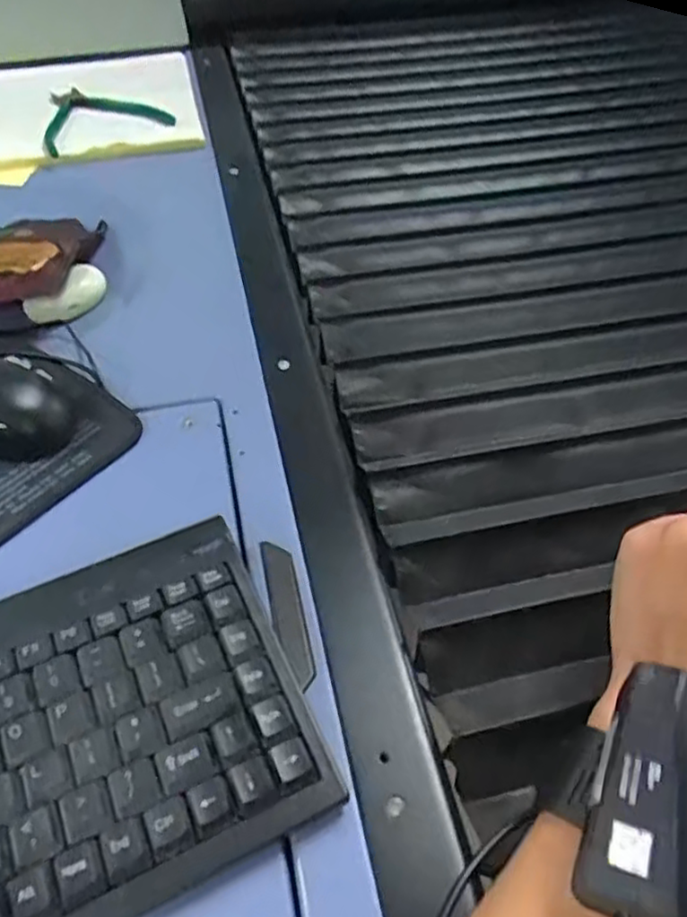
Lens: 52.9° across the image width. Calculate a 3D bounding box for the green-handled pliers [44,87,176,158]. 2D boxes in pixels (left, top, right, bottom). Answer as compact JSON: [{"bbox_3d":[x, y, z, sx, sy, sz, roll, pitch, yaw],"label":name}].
[{"bbox_3d":[-0.247,-0.346,0.686,0.123,0.013,0.130,-24,53,-19],"label":"green-handled pliers"}]

